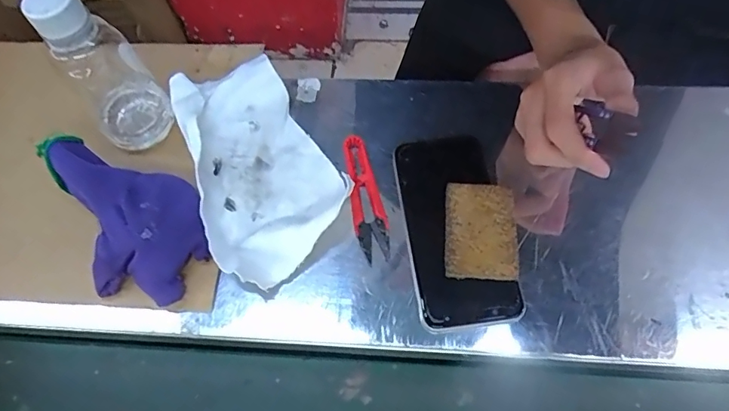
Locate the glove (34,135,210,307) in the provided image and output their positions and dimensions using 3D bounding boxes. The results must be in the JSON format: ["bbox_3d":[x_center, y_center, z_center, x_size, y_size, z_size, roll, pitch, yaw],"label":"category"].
[{"bbox_3d":[-0.173,0.011,0.344,0.121,0.048,0.094,13,66,10],"label":"glove"}]

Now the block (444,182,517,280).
[{"bbox_3d":[0.082,0.020,0.350,0.048,0.018,0.070,2,64,5],"label":"block"}]

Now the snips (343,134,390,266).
[{"bbox_3d":[0.001,-0.008,0.370,0.024,0.010,0.100,-10,64,-1],"label":"snips"}]

